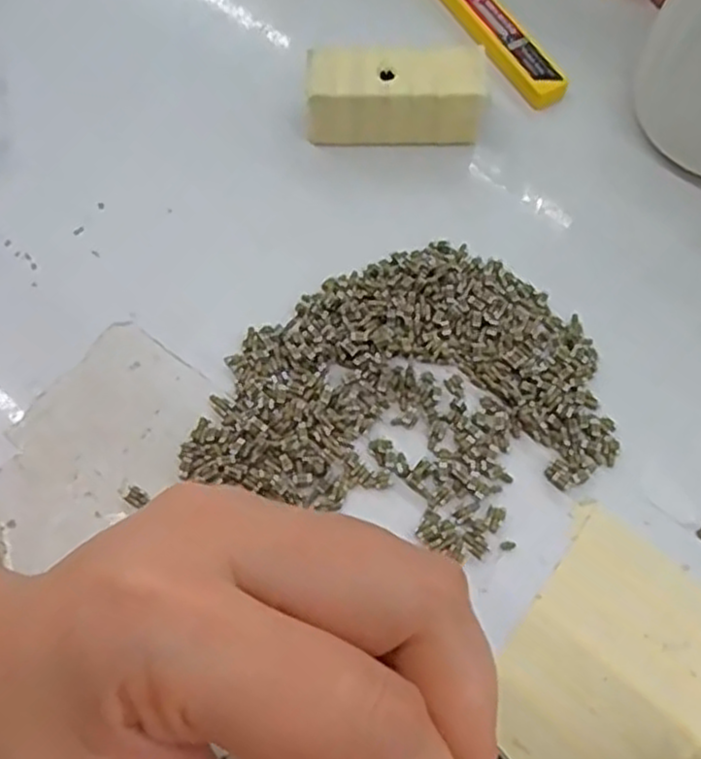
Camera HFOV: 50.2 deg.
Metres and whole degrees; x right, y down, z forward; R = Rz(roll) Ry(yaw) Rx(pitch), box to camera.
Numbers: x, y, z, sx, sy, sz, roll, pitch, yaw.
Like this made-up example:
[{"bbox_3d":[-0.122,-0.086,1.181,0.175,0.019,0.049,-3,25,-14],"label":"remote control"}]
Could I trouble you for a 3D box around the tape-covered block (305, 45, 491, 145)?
[{"bbox_3d":[0.017,-0.104,0.281,0.064,0.028,0.024,-3,66,0],"label":"tape-covered block"}]

